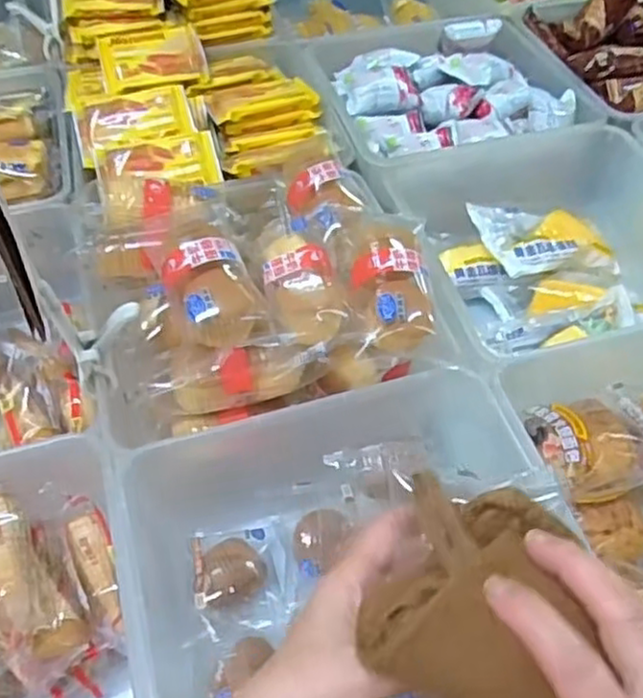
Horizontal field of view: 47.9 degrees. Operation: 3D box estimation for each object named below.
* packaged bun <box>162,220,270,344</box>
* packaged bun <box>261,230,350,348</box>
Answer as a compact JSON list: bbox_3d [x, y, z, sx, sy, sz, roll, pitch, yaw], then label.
[{"bbox_3d":[-0.089,-0.053,0.582,0.065,0.059,0.107,-18,52,-15],"label":"packaged bun"},{"bbox_3d":[-0.015,-0.057,0.597,0.062,0.032,0.117,-12,51,-10],"label":"packaged bun"}]

